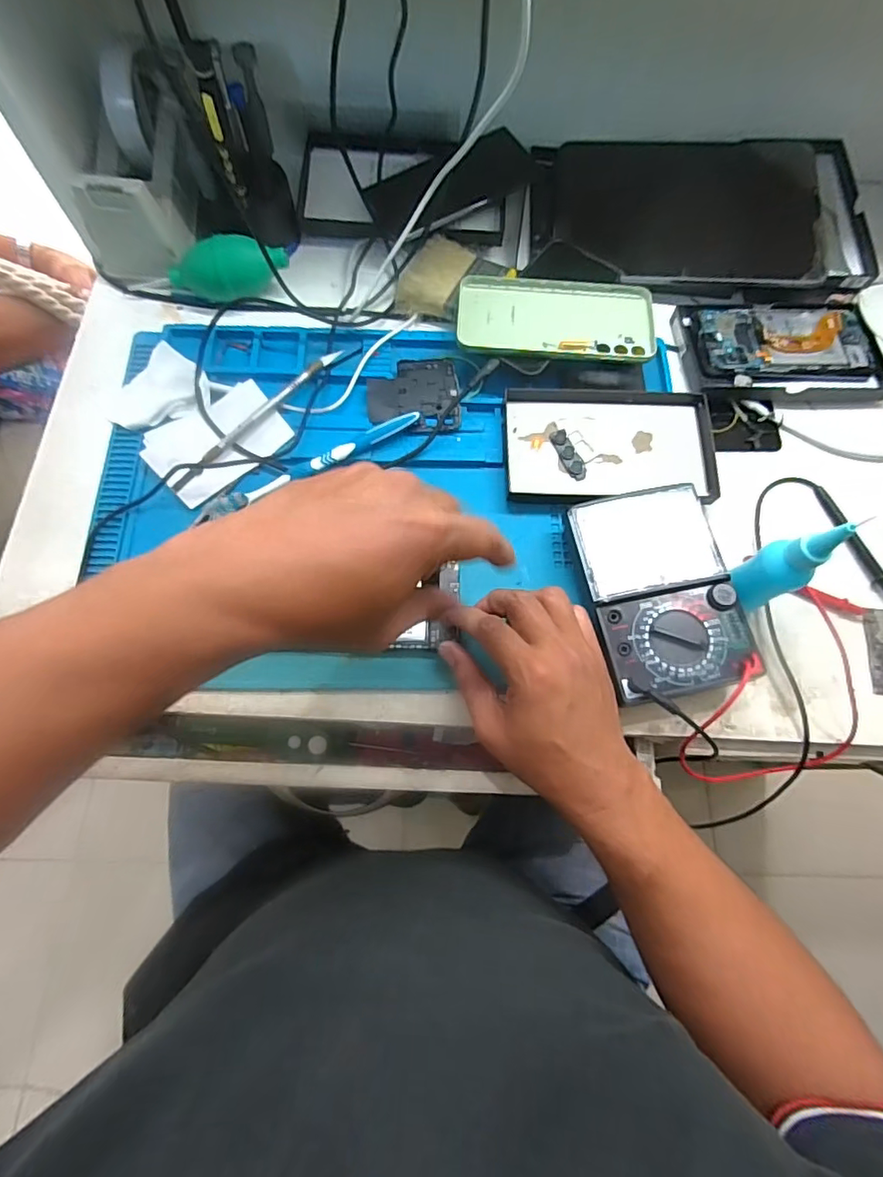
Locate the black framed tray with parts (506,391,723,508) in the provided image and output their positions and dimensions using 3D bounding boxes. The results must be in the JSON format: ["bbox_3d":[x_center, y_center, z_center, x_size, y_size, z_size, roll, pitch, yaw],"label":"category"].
[{"bbox_3d":[0.139,-0.122,0.450,0.172,0.015,0.106,-1,72,-3],"label":"black framed tray with parts"}]

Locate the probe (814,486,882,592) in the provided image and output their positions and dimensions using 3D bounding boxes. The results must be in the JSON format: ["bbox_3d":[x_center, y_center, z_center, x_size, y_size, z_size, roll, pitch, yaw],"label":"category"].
[{"bbox_3d":[0.337,-0.034,0.435,0.011,0.011,0.115,-20,74,-9],"label":"probe"}]

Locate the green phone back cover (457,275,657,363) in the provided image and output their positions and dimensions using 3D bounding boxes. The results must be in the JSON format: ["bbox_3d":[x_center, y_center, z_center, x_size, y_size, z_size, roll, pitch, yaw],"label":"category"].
[{"bbox_3d":[0.099,-0.233,0.462,0.165,0.006,0.080,4,73,1],"label":"green phone back cover"}]

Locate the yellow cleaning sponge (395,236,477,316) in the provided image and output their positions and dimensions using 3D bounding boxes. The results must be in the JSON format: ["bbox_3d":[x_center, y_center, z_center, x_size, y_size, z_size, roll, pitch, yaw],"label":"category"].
[{"bbox_3d":[-0.004,-0.290,0.494,0.050,0.014,0.087,20,72,4],"label":"yellow cleaning sponge"}]

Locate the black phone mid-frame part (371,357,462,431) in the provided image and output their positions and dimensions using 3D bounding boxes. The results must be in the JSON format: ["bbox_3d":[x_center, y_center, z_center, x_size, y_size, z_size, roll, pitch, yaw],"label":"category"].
[{"bbox_3d":[-0.024,-0.168,0.458,0.076,0.008,0.077,-2,72,-3],"label":"black phone mid-frame part"}]

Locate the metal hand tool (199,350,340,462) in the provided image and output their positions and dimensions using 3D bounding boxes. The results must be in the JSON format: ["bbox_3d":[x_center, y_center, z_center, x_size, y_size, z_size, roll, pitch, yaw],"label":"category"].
[{"bbox_3d":[-0.140,-0.155,0.450,0.013,0.008,0.147,40,75,10],"label":"metal hand tool"}]

